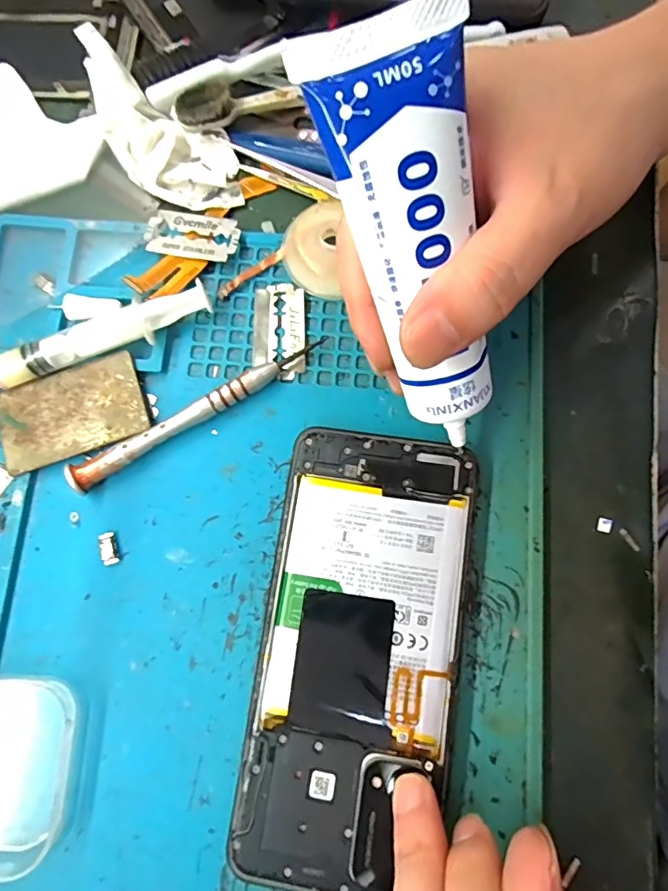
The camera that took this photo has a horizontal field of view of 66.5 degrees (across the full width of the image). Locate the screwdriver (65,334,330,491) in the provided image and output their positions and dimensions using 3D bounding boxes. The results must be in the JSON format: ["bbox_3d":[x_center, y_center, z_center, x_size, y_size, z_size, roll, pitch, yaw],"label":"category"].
[{"bbox_3d":[-0.056,-0.015,0.210,0.113,0.013,0.011,-32,80,-5],"label":"screwdriver"}]

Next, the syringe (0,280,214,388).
[{"bbox_3d":[-0.106,-0.042,0.213,0.112,0.014,0.016,-22,79,-3],"label":"syringe"}]

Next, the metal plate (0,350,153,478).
[{"bbox_3d":[-0.109,-0.013,0.214,0.059,0.007,0.037,-19,79,-2],"label":"metal plate"}]

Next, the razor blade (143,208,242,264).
[{"bbox_3d":[-0.063,-0.094,0.229,0.040,0.004,0.022,12,80,4],"label":"razor blade"}]

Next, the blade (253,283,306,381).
[{"bbox_3d":[-0.024,-0.049,0.221,0.022,0.004,0.042,0,79,1],"label":"blade"}]

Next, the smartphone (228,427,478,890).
[{"bbox_3d":[0.009,0.074,0.189,0.073,0.004,0.158,12,79,4],"label":"smartphone"}]

